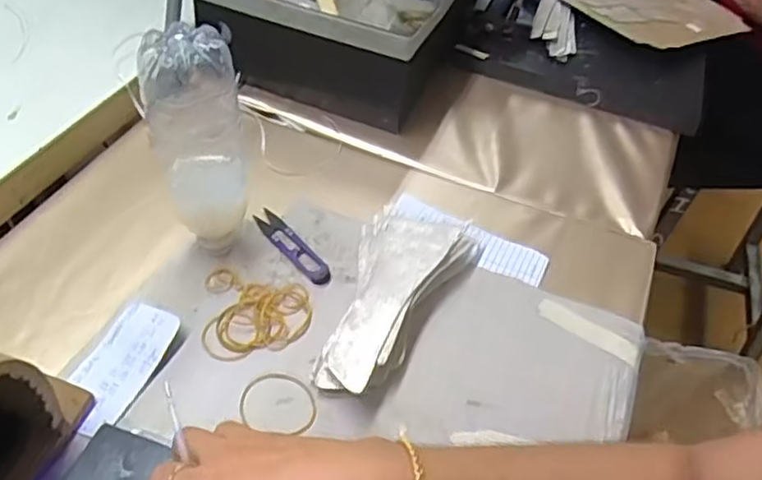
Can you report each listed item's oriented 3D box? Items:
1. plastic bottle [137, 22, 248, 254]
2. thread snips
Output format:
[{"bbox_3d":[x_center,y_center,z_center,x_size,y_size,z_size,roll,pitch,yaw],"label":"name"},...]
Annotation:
[{"bbox_3d":[-0.136,-0.057,0.496,0.063,0.199,0.055,-15,50,-19],"label":"plastic bottle"},{"bbox_3d":[-0.079,0.005,0.575,0.023,0.004,0.100,-30,57,-29],"label":"thread snips"}]

